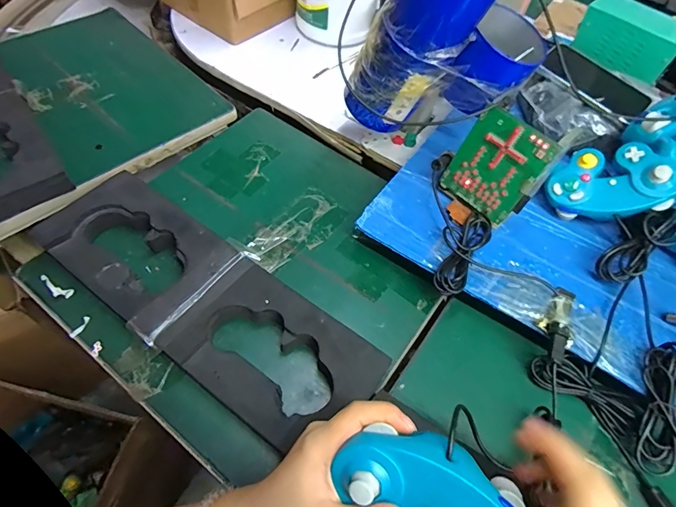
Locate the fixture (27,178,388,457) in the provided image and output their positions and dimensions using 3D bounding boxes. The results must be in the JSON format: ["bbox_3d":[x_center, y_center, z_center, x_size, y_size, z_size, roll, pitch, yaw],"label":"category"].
[{"bbox_3d":[-0.147,0.050,0.420,0.393,0.039,0.126,33,61,15],"label":"fixture"}]

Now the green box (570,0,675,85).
[{"bbox_3d":[0.502,-0.372,0.676,0.098,0.069,0.157,-39,68,-24],"label":"green box"}]

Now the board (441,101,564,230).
[{"bbox_3d":[0.174,-0.095,0.436,0.088,0.106,0.006,45,41,19],"label":"board"}]

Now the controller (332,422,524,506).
[{"bbox_3d":[0.058,0.165,0.257,0.125,0.050,0.084,27,98,17],"label":"controller"}]

